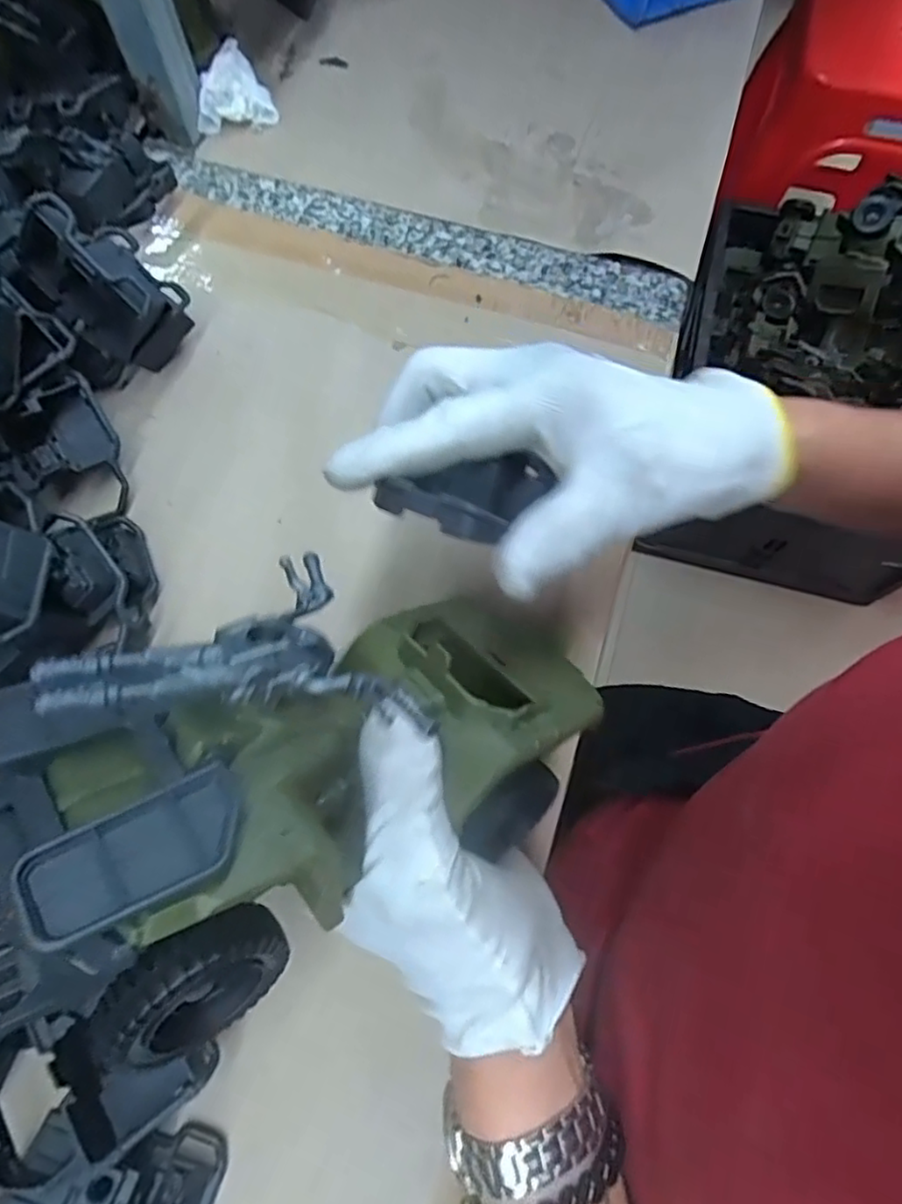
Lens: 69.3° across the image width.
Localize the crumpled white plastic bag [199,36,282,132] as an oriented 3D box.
[{"bbox_3d":[-0.156,-0.360,0.457,0.054,0.028,0.040,-18,72,-7],"label":"crumpled white plastic bag"}]

